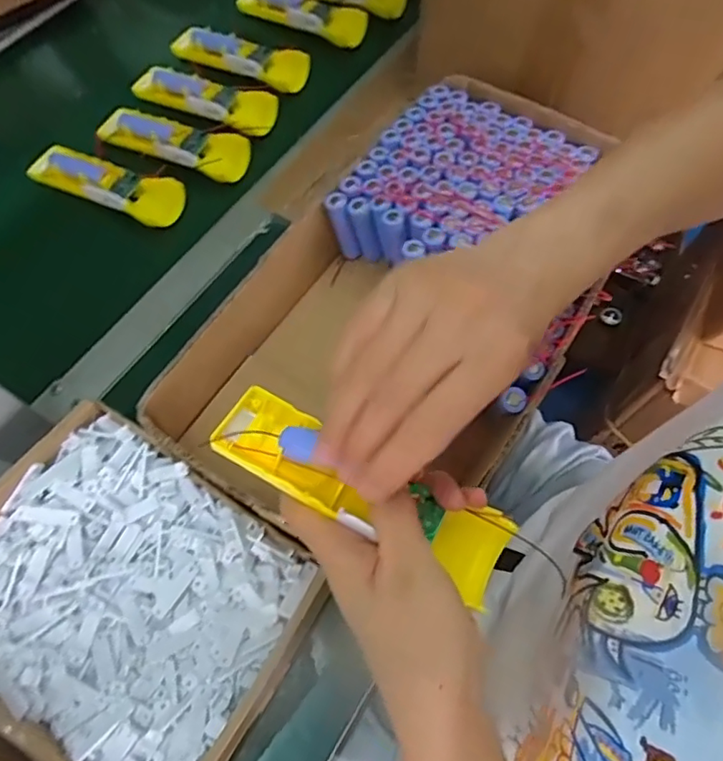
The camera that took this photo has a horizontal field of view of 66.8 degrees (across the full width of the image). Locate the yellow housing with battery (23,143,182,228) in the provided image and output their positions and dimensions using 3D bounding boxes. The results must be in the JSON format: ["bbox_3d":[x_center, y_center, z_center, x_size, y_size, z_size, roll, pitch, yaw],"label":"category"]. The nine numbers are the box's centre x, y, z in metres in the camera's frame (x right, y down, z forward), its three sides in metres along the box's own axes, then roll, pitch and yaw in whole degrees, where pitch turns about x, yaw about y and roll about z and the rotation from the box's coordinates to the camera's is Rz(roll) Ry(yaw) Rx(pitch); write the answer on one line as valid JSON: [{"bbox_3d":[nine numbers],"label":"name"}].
[{"bbox_3d":[-0.250,-0.194,0.535,0.159,0.021,0.049,21,67,10],"label":"yellow housing with battery"}]

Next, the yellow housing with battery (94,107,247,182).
[{"bbox_3d":[-0.194,-0.245,0.560,0.160,0.021,0.050,18,66,9],"label":"yellow housing with battery"}]

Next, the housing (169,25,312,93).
[{"bbox_3d":[-0.138,-0.366,0.611,0.166,0.021,0.046,23,67,11],"label":"housing"}]

